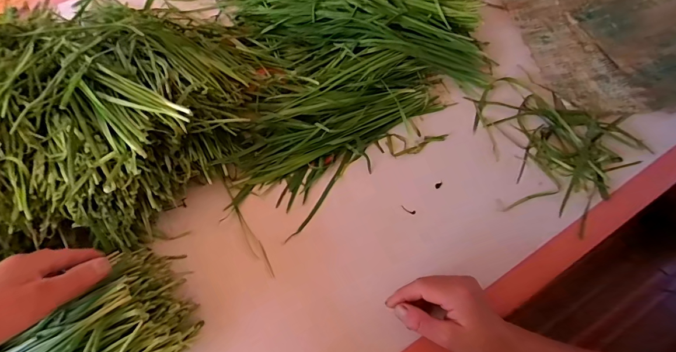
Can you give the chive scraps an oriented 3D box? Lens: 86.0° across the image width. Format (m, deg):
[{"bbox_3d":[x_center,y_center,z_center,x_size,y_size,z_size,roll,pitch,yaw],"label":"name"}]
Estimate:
[{"bbox_3d":[0.277,-0.034,0.475,0.209,0.019,0.181,23,68,11],"label":"chive scraps"}]

